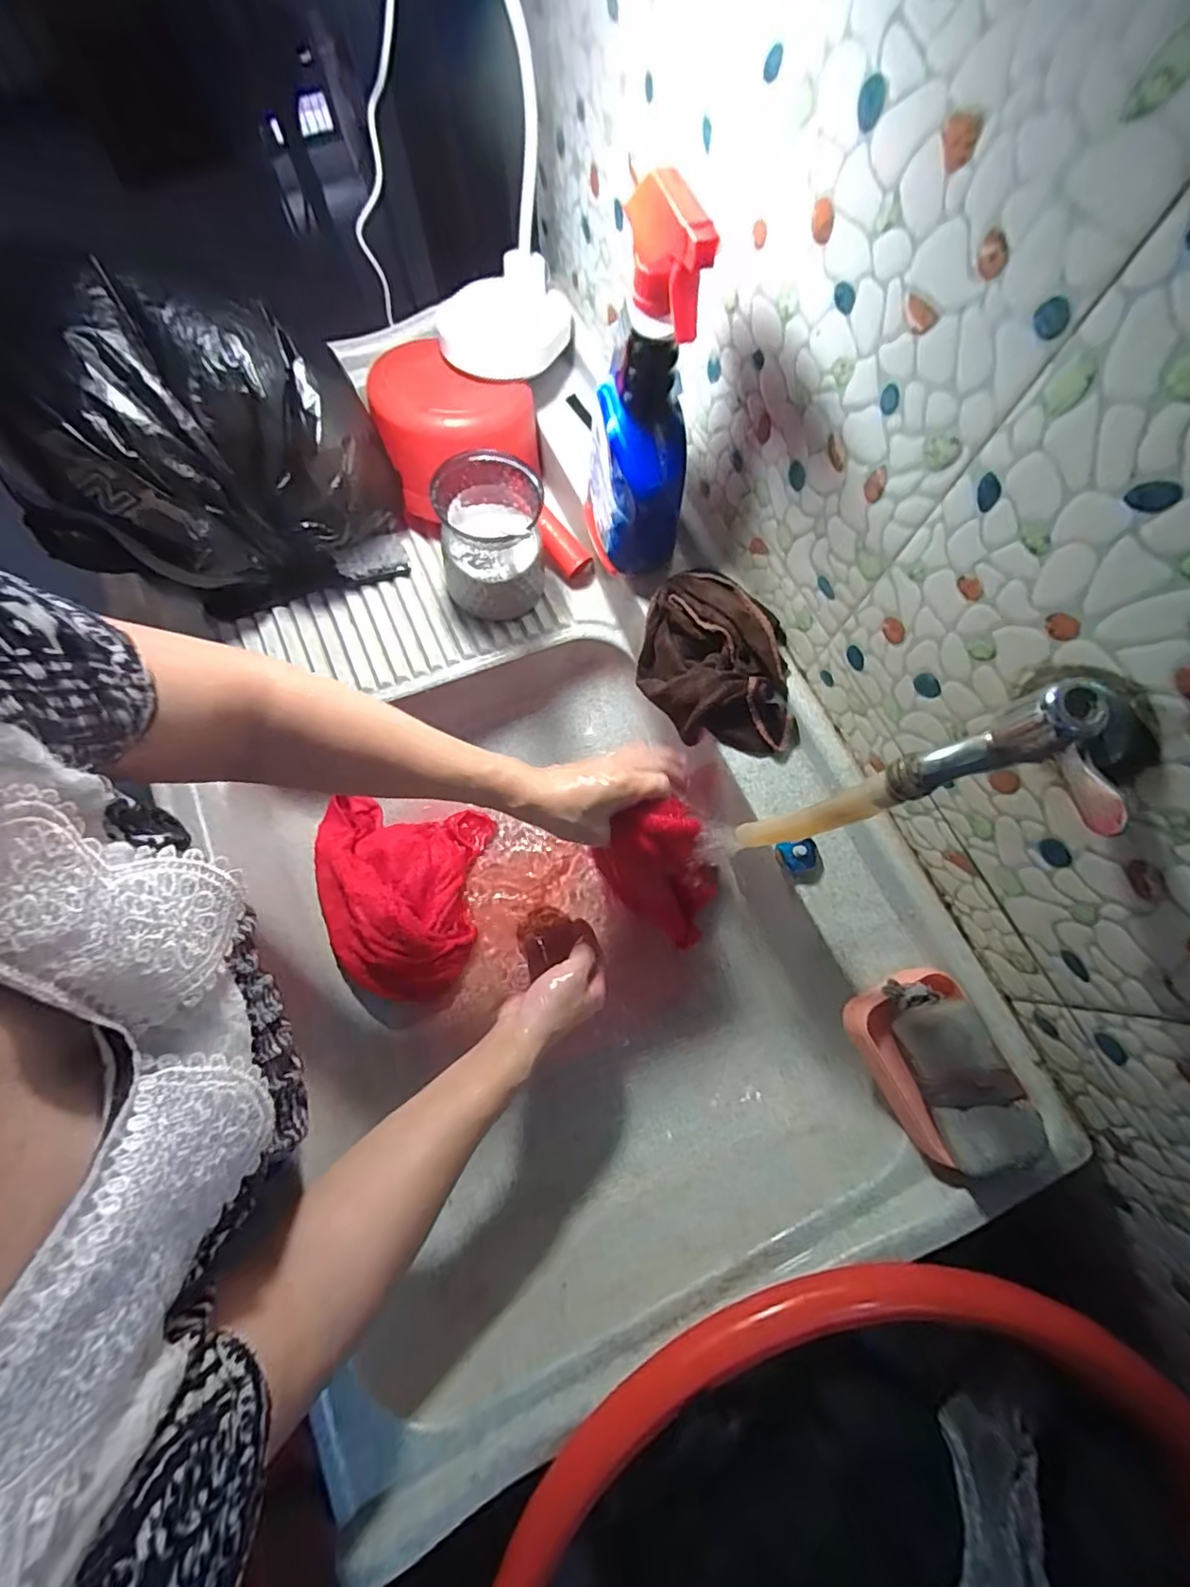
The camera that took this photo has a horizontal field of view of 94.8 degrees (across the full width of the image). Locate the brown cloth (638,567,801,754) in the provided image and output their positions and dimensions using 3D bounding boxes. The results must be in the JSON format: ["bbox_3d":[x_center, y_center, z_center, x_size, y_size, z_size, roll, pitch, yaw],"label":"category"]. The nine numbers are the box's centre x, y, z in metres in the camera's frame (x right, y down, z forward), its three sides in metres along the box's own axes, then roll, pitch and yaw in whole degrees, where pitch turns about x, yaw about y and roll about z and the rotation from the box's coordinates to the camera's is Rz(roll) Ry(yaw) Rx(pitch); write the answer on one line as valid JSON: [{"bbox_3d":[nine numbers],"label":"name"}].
[{"bbox_3d":[0.118,-0.112,0.512,0.174,0.086,0.109,41,78,10],"label":"brown cloth"}]

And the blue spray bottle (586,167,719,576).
[{"bbox_3d":[0.035,-0.291,0.423,0.073,0.268,0.078,-2,74,-1],"label":"blue spray bottle"}]

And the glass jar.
[{"bbox_3d":[-0.102,-0.253,0.556,0.099,0.131,0.102,0,74,-1],"label":"glass jar"}]

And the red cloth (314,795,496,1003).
[{"bbox_3d":[-0.221,0.112,0.596,0.173,0.082,0.201,5,74,0],"label":"red cloth"}]

